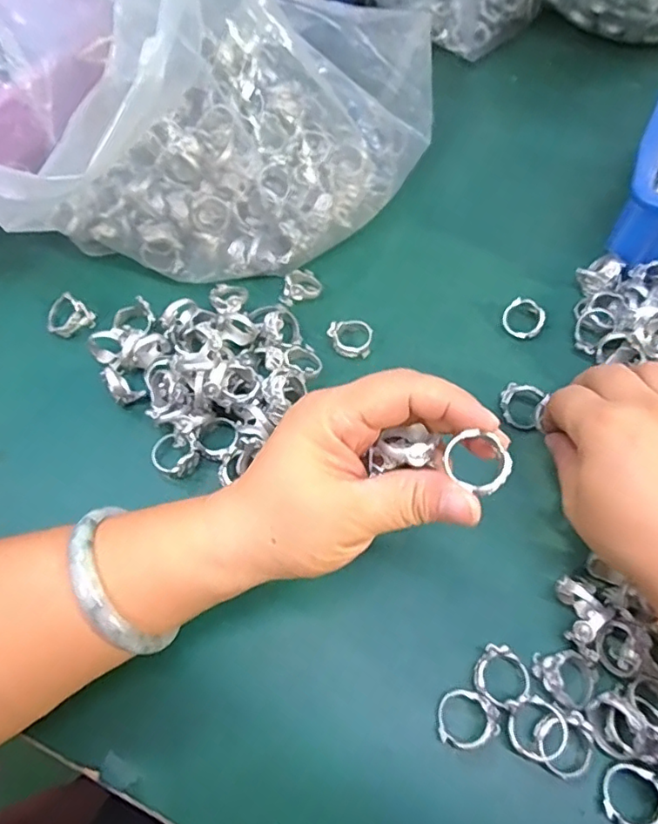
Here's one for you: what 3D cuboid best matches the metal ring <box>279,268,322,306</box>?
[{"bbox_3d":[-0.018,-0.085,0.377,0.023,0.014,0.030,16,65,8],"label":"metal ring"}]

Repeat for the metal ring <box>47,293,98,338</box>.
[{"bbox_3d":[-0.172,-0.063,0.366,0.028,0.017,0.025,-38,70,-17],"label":"metal ring"}]

